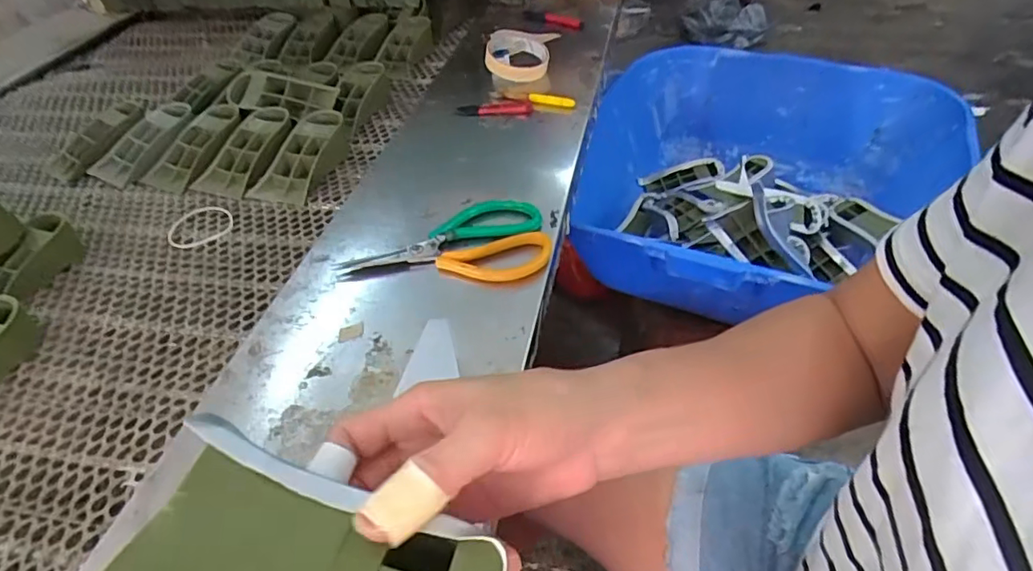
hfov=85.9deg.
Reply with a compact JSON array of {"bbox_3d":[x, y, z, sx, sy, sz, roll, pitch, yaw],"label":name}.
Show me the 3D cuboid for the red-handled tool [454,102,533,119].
[{"bbox_3d":[-0.029,-0.224,0.709,0.098,0.008,0.035,-1,44,6],"label":"red-handled tool"}]

